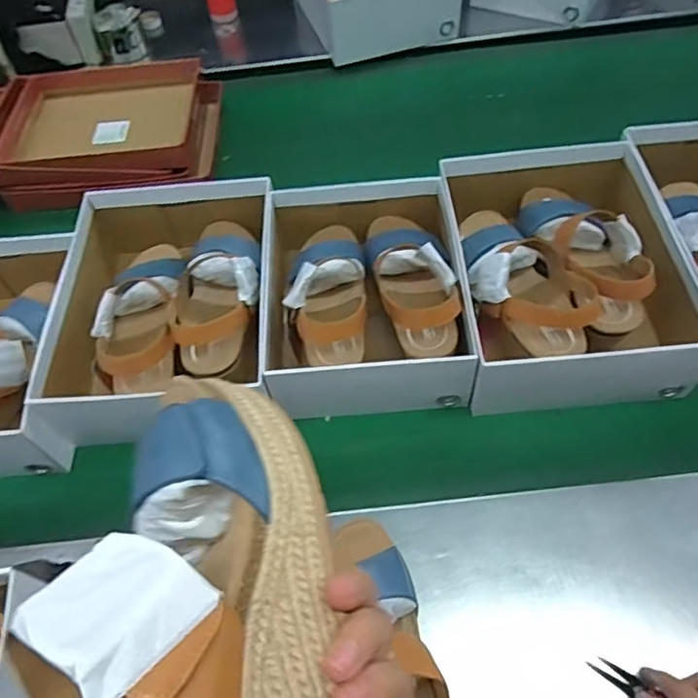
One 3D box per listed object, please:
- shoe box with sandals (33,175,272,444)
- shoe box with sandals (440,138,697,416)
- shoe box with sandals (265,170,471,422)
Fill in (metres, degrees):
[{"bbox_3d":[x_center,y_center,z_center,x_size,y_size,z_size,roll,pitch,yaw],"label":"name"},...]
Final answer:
[{"bbox_3d":[-0.208,-0.055,0.683,0.241,0.131,0.316,-2,53,0],"label":"shoe box with sandals"},{"bbox_3d":[0.238,-0.094,0.671,0.241,0.120,0.314,-5,53,-2],"label":"shoe box with sandals"},{"bbox_3d":[0.014,-0.069,0.671,0.214,0.113,0.271,-3,53,0],"label":"shoe box with sandals"}]

